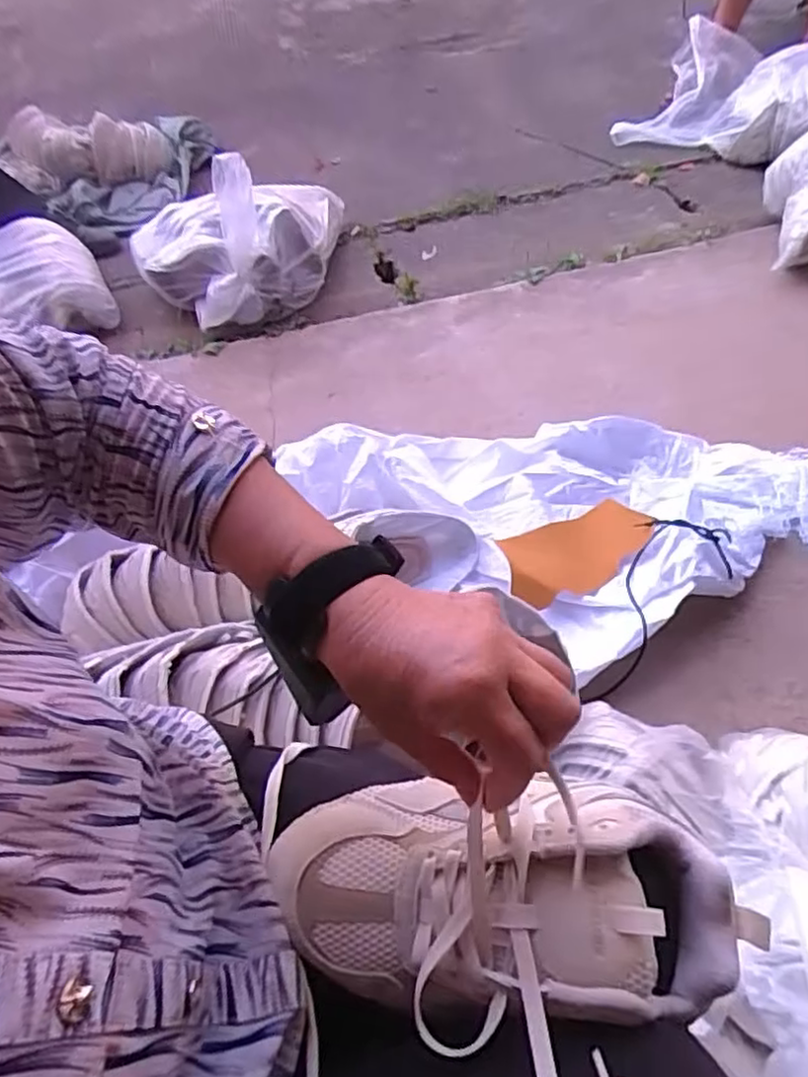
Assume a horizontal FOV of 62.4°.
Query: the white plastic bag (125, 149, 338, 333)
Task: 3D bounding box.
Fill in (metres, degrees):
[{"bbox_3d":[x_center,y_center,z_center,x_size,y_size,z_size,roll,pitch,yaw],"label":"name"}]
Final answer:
[{"bbox_3d":[-0.322,-0.642,1.375,0.468,0.266,0.309,-19,54,-9],"label":"white plastic bag"}]

